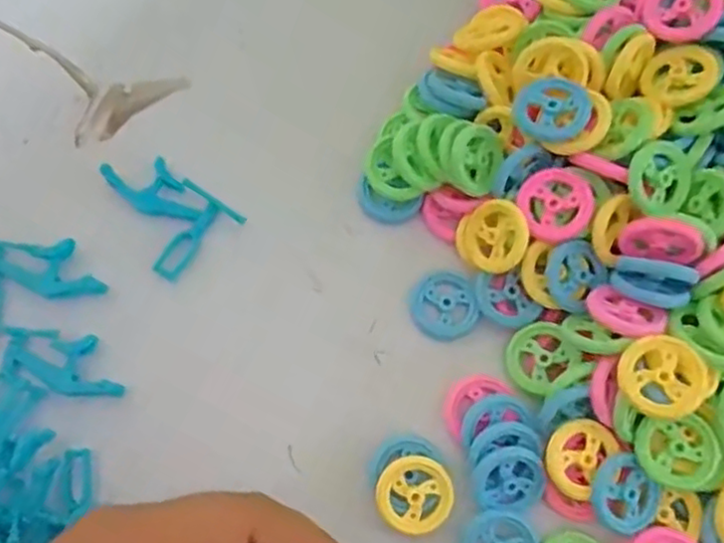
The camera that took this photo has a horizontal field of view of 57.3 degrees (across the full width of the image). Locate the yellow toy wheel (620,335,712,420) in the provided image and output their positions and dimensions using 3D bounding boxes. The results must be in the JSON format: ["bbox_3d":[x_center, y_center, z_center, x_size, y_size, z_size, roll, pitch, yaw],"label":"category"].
[{"bbox_3d":[0.109,0.038,0.240,0.030,0.004,0.029,-4,75,13],"label":"yellow toy wheel"}]

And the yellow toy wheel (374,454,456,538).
[{"bbox_3d":[0.021,0.086,0.255,0.029,0.005,0.029,0,74,-1],"label":"yellow toy wheel"}]

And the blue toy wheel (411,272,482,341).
[{"bbox_3d":[0.036,0.015,0.283,0.028,0.007,0.027,0,74,-1],"label":"blue toy wheel"}]

